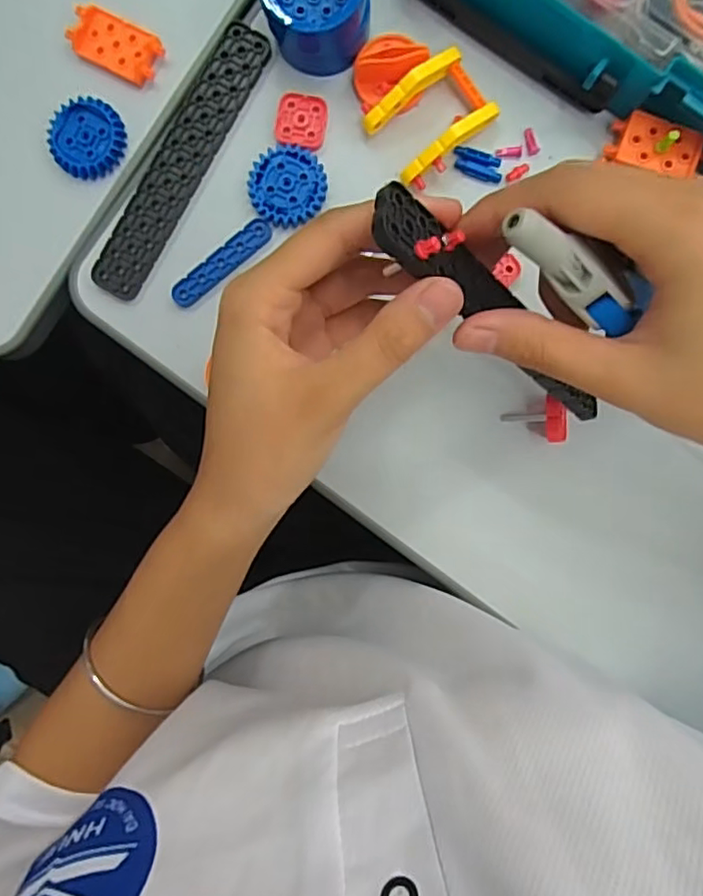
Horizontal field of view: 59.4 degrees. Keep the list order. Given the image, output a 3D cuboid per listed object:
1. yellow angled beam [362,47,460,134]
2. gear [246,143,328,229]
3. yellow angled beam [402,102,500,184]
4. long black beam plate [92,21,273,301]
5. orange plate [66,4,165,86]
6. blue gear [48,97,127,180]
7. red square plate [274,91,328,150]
[{"bbox_3d":[0.030,-0.178,0.304,0.057,0.017,0.009,-36,92,3],"label":"yellow angled beam"},{"bbox_3d":[-0.033,-0.134,0.314,0.039,0.004,0.040,0,93,1],"label":"gear"},{"bbox_3d":[0.050,-0.153,0.304,0.060,0.017,0.009,-41,92,3],"label":"yellow angled beam"},{"bbox_3d":[-0.088,-0.147,0.316,0.027,0.008,0.150,30,93,-1],"label":"long black beam plate"},{"bbox_3d":[-0.122,-0.209,0.318,0.045,0.009,0.025,26,93,0],"label":"orange plate"},{"bbox_3d":[-0.138,-0.163,0.321,0.037,0.008,0.038,0,93,1],"label":"blue gear"},{"bbox_3d":[-0.026,-0.167,0.314,0.025,0.004,0.026,8,93,1],"label":"red square plate"}]

